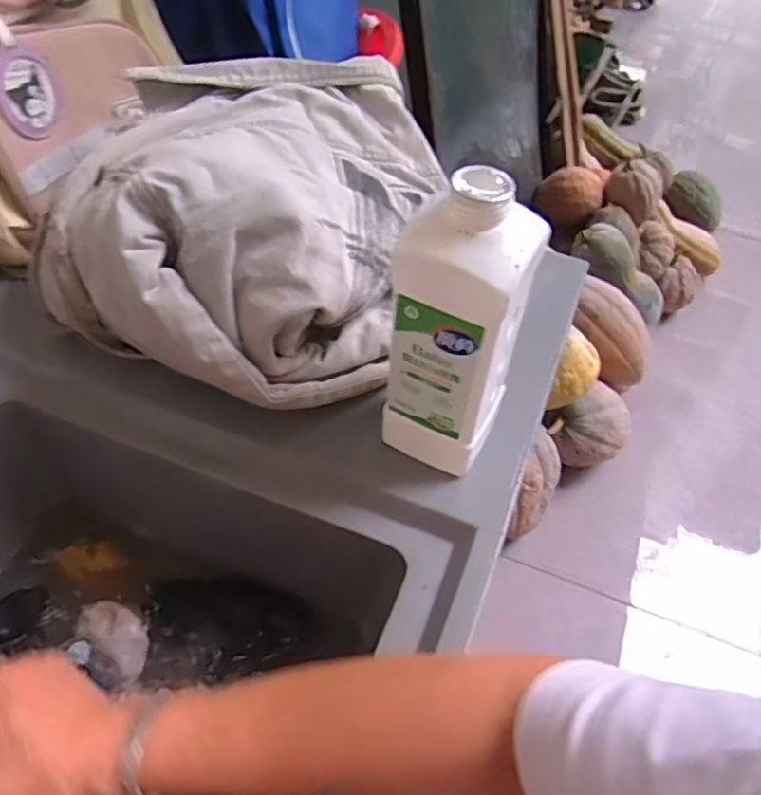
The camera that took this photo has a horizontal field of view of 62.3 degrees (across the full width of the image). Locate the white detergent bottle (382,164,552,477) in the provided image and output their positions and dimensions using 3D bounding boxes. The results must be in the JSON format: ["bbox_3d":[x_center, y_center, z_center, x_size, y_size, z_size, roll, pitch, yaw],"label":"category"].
[{"bbox_3d":[0.052,-0.041,0.428,0.080,0.223,0.062,22,54,13],"label":"white detergent bottle"}]

